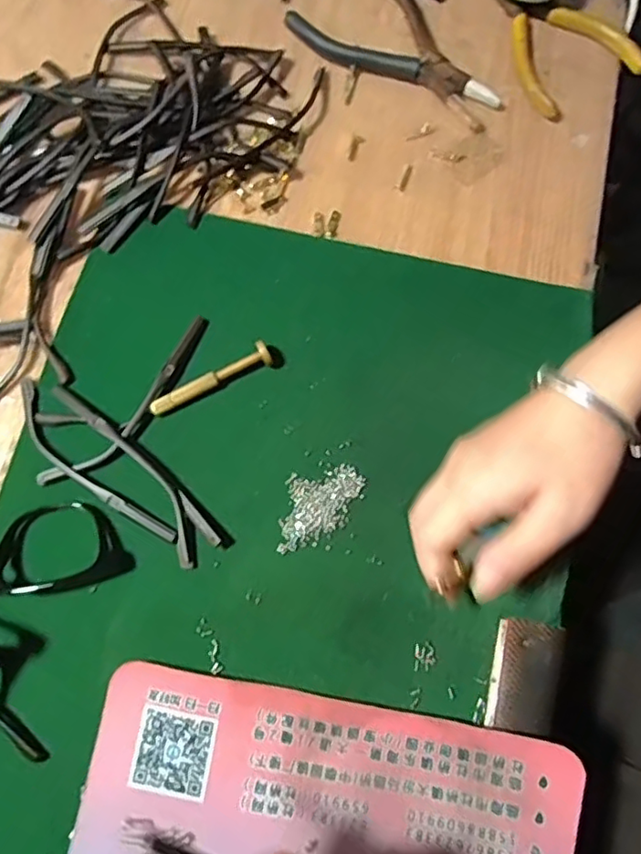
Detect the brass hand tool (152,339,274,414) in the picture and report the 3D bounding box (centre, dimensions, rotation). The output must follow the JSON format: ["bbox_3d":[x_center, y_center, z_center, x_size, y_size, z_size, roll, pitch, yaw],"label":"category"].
[{"bbox_3d":[-0.062,-0.026,0.343,0.073,0.014,0.012,-29,78,-7],"label":"brass hand tool"}]

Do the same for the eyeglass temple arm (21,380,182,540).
[{"bbox_3d":[-0.133,0.022,0.334,0.130,0.007,0.022,44,79,10],"label":"eyeglass temple arm"}]

